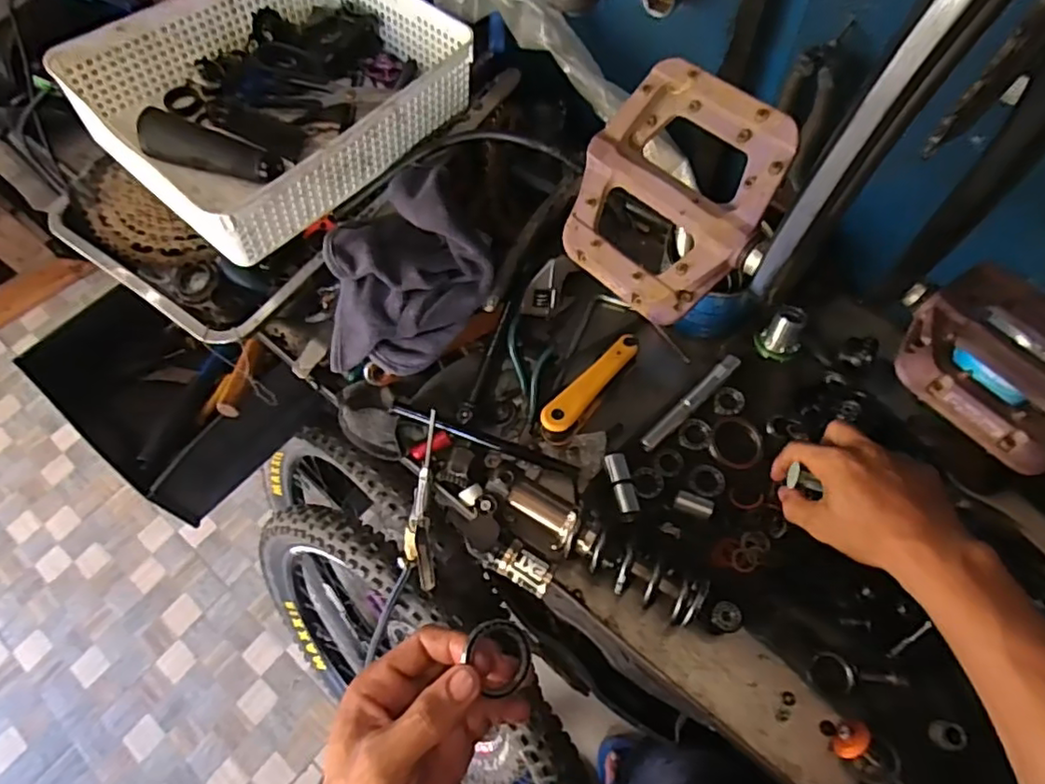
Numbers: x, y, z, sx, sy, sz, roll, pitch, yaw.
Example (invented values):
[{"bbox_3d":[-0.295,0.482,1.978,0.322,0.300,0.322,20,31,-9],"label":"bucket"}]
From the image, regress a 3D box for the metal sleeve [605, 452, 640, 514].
[{"bbox_3d":[0.091,0.084,0.568,0.020,0.019,0.057,-12,66,-2],"label":"metal sleeve"}]

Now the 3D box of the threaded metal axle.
[{"bbox_3d":[0.164,0.009,0.603,0.132,0.010,0.015,-40,70,-14],"label":"threaded metal axle"}]

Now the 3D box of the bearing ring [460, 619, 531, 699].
[{"bbox_3d":[-0.011,0.145,0.346,0.036,0.005,0.041,-23,83,-32],"label":"bearing ring"}]

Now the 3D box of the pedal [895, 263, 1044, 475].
[{"bbox_3d":[0.253,-0.022,0.328,0.101,0.027,0.108,40,72,20],"label":"pedal"}]

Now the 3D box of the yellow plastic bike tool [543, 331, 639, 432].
[{"bbox_3d":[0.068,-0.006,0.596,0.028,0.037,0.129,40,74,19],"label":"yellow plastic bike tool"}]

